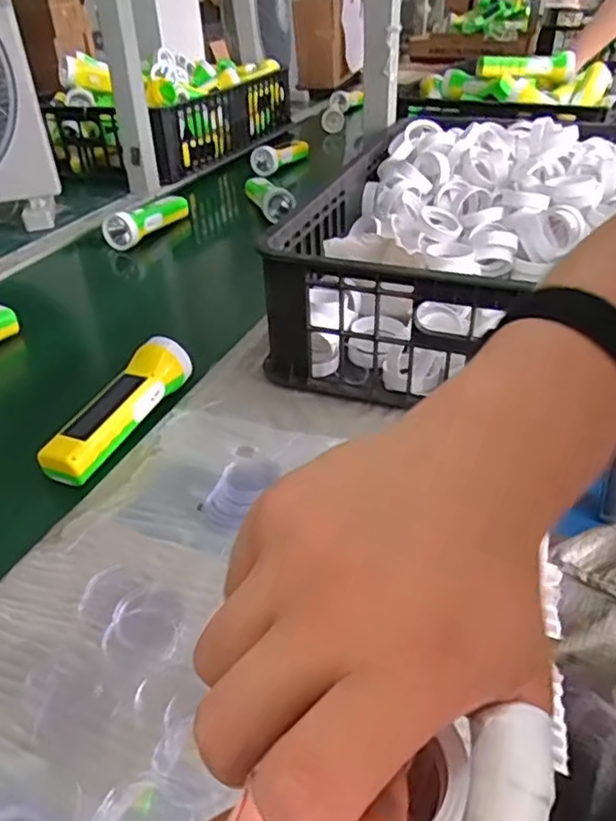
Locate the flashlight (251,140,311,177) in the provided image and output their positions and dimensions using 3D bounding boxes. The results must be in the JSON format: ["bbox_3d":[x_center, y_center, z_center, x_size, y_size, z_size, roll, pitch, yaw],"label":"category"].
[{"bbox_3d":[-0.052,-0.514,1.286,0.048,0.048,0.162,15,35,22],"label":"flashlight"}]

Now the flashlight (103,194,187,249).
[{"bbox_3d":[-0.249,-0.296,0.978,0.056,0.046,0.145,13,38,20],"label":"flashlight"}]

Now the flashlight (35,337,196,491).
[{"bbox_3d":[-0.166,-0.006,0.561,0.041,0.045,0.161,14,38,21],"label":"flashlight"}]

